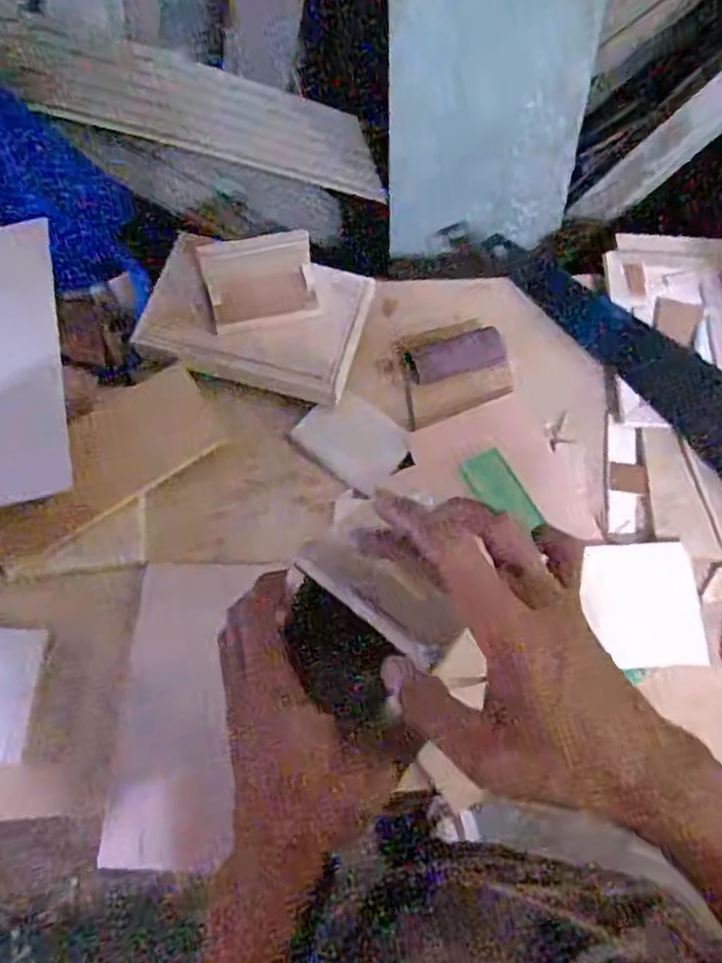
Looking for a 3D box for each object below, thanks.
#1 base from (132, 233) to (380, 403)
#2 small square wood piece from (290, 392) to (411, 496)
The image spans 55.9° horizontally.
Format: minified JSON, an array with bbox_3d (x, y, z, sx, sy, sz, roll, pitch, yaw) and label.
[{"bbox_3d":[-0.106,-0.173,0.688,0.213,0.049,0.143,14,96,-3],"label":"base"},{"bbox_3d":[-0.007,-0.043,0.683,0.101,0.004,0.077,38,90,0],"label":"small square wood piece"}]

